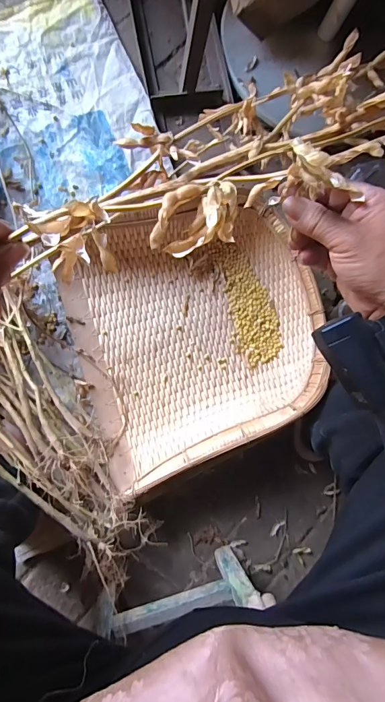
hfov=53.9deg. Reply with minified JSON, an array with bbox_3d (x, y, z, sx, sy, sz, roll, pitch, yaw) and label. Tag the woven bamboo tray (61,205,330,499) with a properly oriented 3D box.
[{"bbox_3d":[0.006,-0.027,0.663,0.405,0.106,0.417,-17,87,-9],"label":"woven bamboo tray"}]

